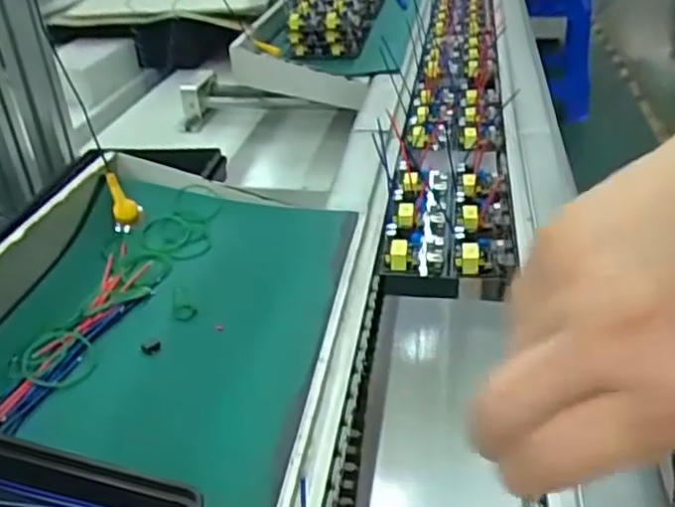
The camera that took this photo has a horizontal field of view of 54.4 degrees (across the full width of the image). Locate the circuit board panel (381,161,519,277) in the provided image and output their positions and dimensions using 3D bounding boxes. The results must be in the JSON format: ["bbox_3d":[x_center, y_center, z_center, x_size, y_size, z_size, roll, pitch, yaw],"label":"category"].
[{"bbox_3d":[0.084,-0.036,0.490,0.088,0.019,0.160,4,33,9],"label":"circuit board panel"}]

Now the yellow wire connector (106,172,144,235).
[{"bbox_3d":[-0.151,-0.037,0.464,0.020,0.042,0.011,-20,4,-35],"label":"yellow wire connector"}]

